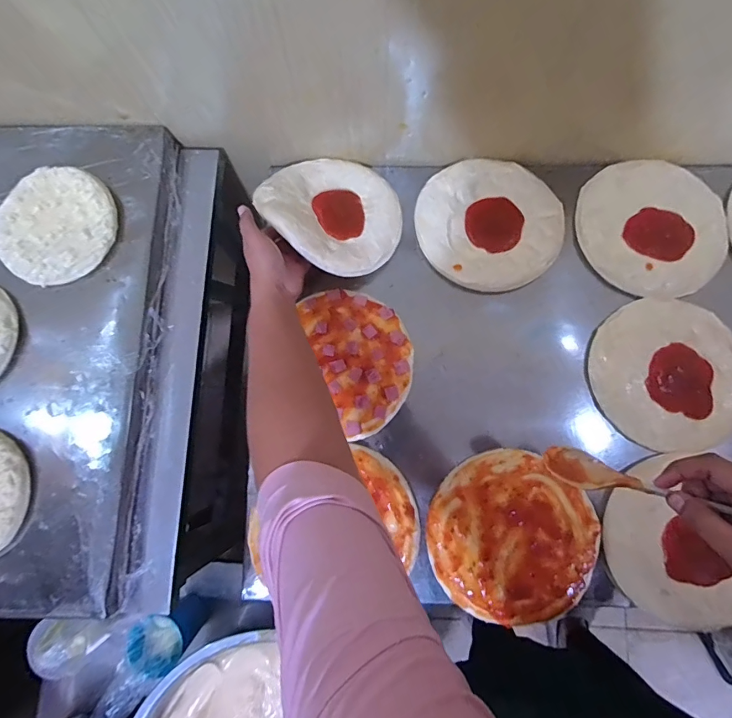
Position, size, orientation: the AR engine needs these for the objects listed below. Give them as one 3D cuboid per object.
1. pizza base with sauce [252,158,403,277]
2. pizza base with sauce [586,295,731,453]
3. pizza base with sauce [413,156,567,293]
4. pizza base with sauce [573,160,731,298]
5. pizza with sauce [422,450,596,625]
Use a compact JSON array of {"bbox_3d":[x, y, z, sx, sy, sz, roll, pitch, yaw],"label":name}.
[{"bbox_3d":[-0.042,-0.206,0.584,0.195,0.038,0.185,40,63,6],"label":"pizza base with sauce"},{"bbox_3d":[0.393,0.015,0.554,0.192,0.019,0.194,0,80,1],"label":"pizza base with sauce"},{"bbox_3d":[0.171,-0.190,0.597,0.191,0.006,0.188,0,80,1],"label":"pizza base with sauce"},{"bbox_3d":[0.397,-0.184,0.600,0.196,0.016,0.197,0,80,1],"label":"pizza base with sauce"},{"bbox_3d":[0.176,0.217,0.527,0.193,0.021,0.189,43,83,8],"label":"pizza with sauce"}]

